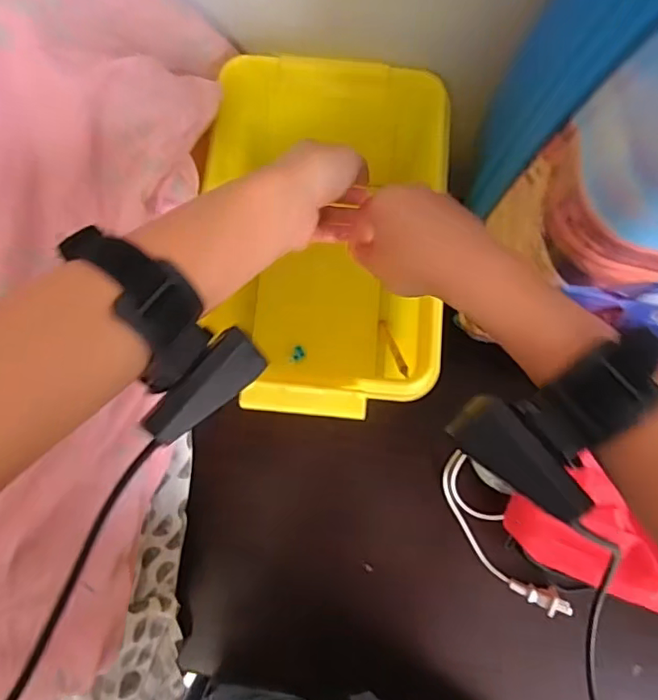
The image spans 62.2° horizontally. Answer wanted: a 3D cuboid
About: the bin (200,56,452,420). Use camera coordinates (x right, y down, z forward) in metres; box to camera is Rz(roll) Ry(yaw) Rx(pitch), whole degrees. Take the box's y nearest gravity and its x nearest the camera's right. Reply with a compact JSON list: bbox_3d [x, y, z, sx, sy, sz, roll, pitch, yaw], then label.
[{"bbox_3d":[-0.005,-0.081,0.503,0.186,0.164,0.289,4,80,0],"label":"bin"}]

